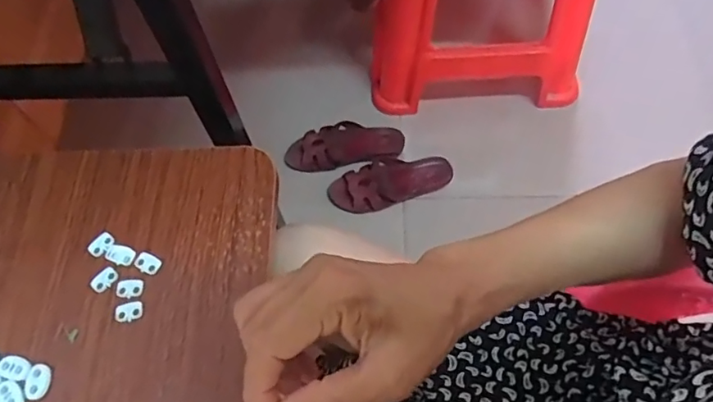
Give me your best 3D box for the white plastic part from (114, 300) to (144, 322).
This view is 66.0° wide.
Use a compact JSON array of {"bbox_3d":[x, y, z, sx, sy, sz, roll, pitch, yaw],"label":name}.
[{"bbox_3d":[-0.162,0.079,0.392,0.020,0.004,0.012,-16,65,-5],"label":"white plastic part"}]

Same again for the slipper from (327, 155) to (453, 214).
[{"bbox_3d":[0.060,-0.037,0.986,0.220,0.045,0.086,-16,65,-6],"label":"slipper"}]

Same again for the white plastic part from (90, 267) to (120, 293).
[{"bbox_3d":[-0.185,0.057,0.403,0.020,0.004,0.013,-41,69,-16],"label":"white plastic part"}]

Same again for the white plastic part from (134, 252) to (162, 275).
[{"bbox_3d":[-0.155,0.045,0.405,0.019,0.004,0.014,23,67,13],"label":"white plastic part"}]

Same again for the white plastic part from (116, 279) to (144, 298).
[{"bbox_3d":[-0.165,0.063,0.399,0.020,0.004,0.013,0,64,2],"label":"white plastic part"}]

